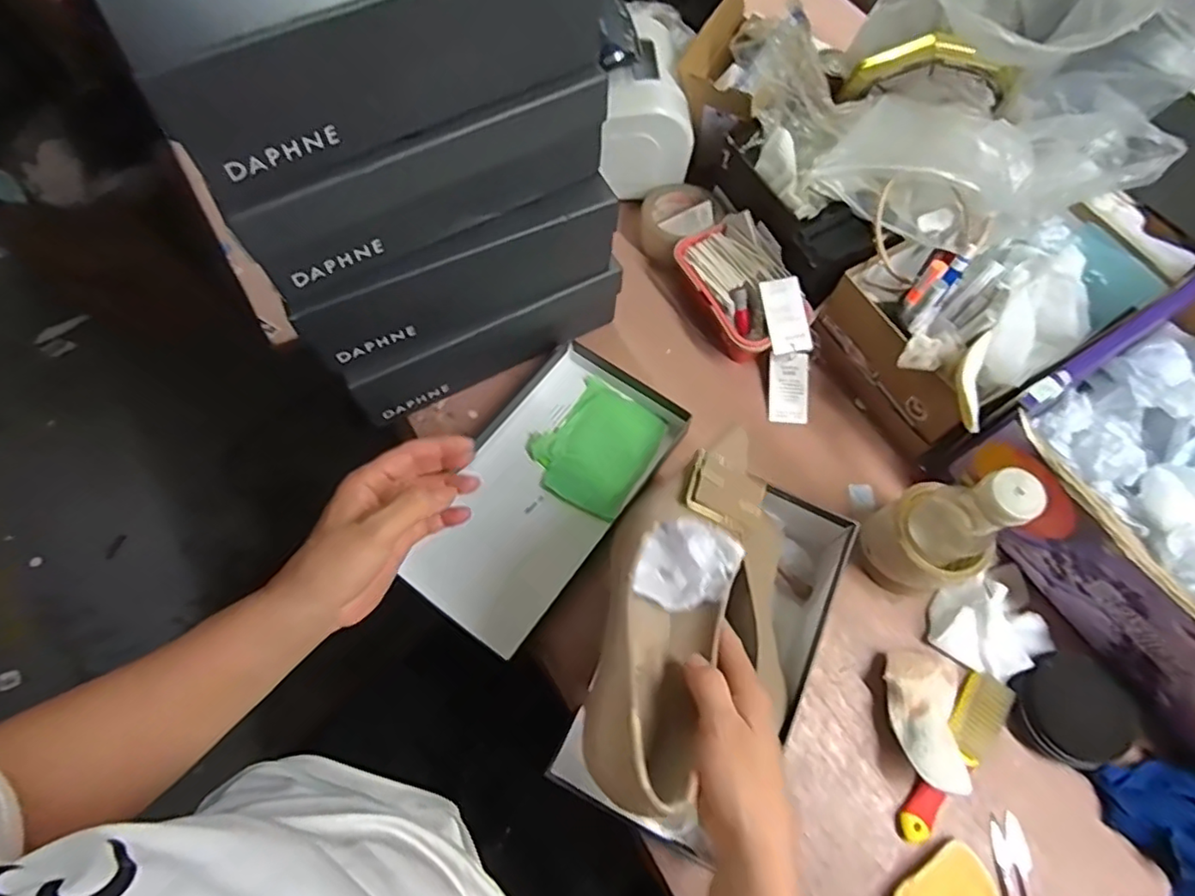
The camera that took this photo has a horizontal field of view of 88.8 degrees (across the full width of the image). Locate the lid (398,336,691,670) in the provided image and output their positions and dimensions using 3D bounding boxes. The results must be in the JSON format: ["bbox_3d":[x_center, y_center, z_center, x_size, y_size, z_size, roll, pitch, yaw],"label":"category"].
[{"bbox_3d":[-0.053,0.036,0.619,0.157,0.026,0.309,35,70,13],"label":"lid"}]

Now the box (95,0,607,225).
[{"bbox_3d":[-0.157,-0.303,0.419,0.297,0.100,0.146,-31,70,-14],"label":"box"}]

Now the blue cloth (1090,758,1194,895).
[{"bbox_3d":[0.489,0.312,0.500,0.090,0.051,0.133,-32,71,-14],"label":"blue cloth"}]

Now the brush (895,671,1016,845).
[{"bbox_3d":[0.311,0.270,0.529,0.043,0.021,0.156,39,71,14],"label":"brush"}]

